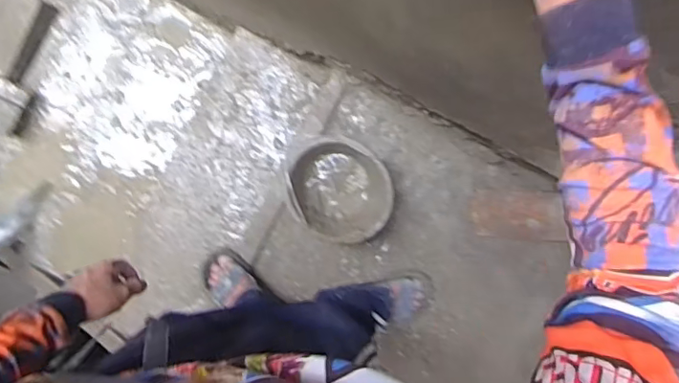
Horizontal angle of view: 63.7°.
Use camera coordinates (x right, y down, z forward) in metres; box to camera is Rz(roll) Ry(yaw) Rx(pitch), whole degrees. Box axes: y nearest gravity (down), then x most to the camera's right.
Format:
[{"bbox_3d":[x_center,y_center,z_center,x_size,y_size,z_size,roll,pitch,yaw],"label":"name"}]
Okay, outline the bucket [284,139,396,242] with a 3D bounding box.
[{"bbox_3d":[-0.005,-0.005,1.307,0.247,0.166,0.225,17,91,-6],"label":"bucket"}]

